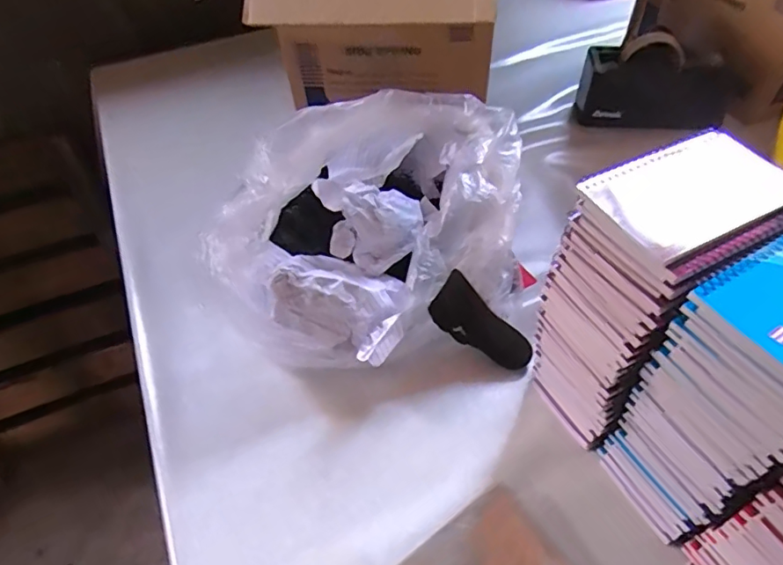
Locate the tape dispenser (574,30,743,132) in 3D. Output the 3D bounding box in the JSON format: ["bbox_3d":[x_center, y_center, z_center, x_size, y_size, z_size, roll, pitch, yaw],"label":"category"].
[{"bbox_3d":[0.393,-0.292,0.787,0.223,0.122,0.078,-1,50,3],"label":"tape dispenser"}]

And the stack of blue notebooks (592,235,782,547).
[{"bbox_3d":[0.245,0.094,0.391,0.123,0.252,0.095,-23,53,-17],"label":"stack of blue notebooks"}]

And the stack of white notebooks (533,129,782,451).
[{"bbox_3d":[0.205,0.025,0.444,0.136,0.253,0.098,-26,53,-17],"label":"stack of white notebooks"}]

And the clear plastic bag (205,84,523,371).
[{"bbox_3d":[-0.008,-0.055,0.573,0.264,0.171,0.318,27,57,24],"label":"clear plastic bag"}]

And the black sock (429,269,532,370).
[{"bbox_3d":[0.094,0.045,0.545,0.117,0.031,0.049,40,53,-8],"label":"black sock"}]

